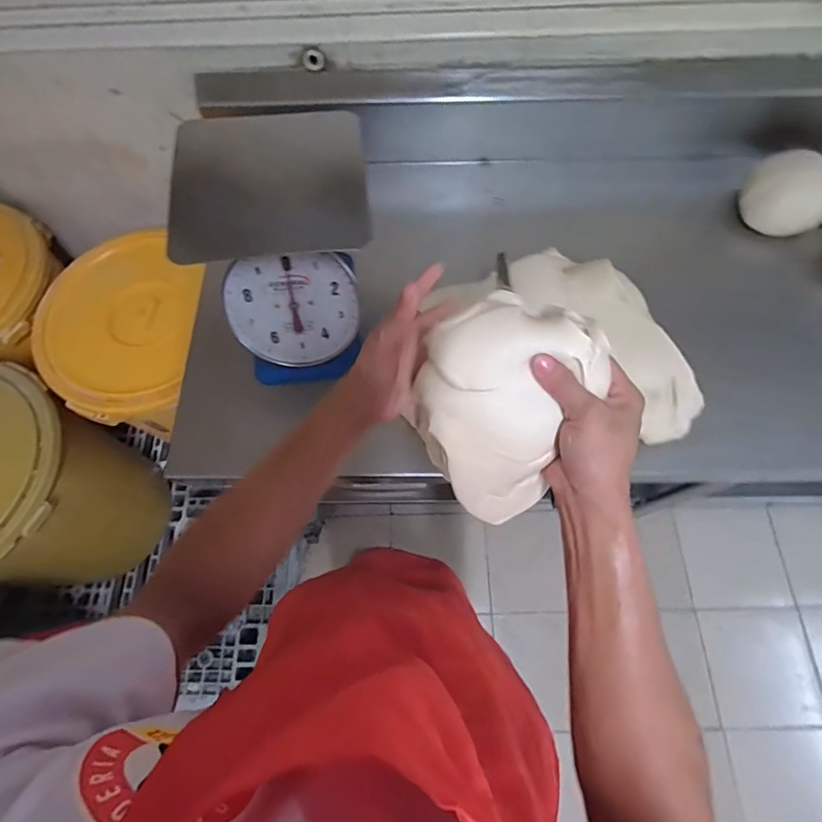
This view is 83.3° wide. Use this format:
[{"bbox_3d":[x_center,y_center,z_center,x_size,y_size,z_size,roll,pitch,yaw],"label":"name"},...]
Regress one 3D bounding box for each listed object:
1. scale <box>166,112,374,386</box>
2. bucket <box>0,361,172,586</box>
[{"bbox_3d":[-0.177,-0.230,0.687,0.228,0.277,0.259,-7,69,-1],"label":"scale"},{"bbox_3d":[-0.884,0.182,1.040,0.437,0.415,0.438,-1,69,1],"label":"bucket"}]

